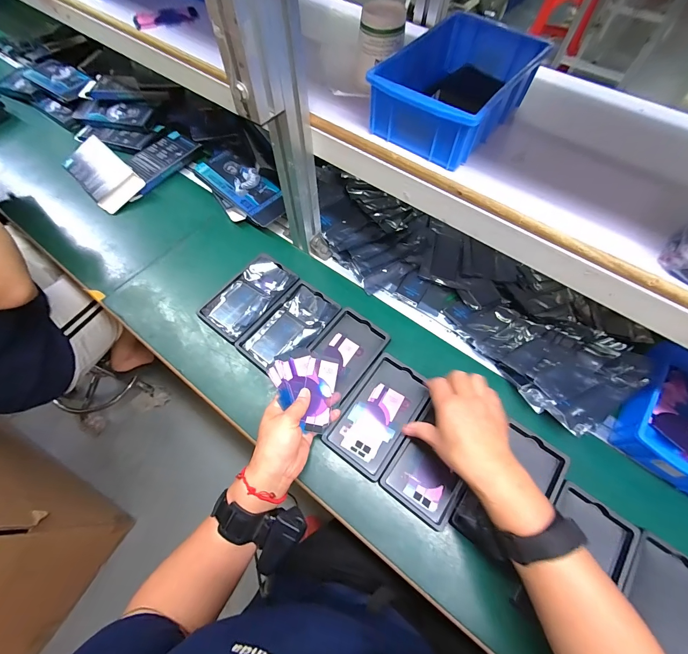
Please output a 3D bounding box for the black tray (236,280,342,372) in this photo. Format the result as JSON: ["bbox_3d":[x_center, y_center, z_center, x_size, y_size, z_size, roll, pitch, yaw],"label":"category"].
[{"bbox_3d":[-0.088,-0.001,0.521,0.096,0.015,0.155,35,68,16],"label":"black tray"}]

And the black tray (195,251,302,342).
[{"bbox_3d":[-0.161,-0.053,0.546,0.100,0.015,0.157,32,67,15],"label":"black tray"}]

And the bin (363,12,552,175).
[{"bbox_3d":[0.130,-0.278,0.378,0.127,0.063,0.195,35,67,16],"label":"bin"}]

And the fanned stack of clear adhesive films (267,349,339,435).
[{"bbox_3d":[-0.057,0.078,0.432,0.090,0.012,0.096,16,66,-11],"label":"fanned stack of clear adhesive films"}]

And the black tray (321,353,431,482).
[{"bbox_3d":[0.052,0.124,0.462,0.094,0.021,0.160,35,67,16],"label":"black tray"}]

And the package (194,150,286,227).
[{"bbox_3d":[-0.194,-0.273,0.624,0.186,0.010,0.084,40,72,7],"label":"package"}]

